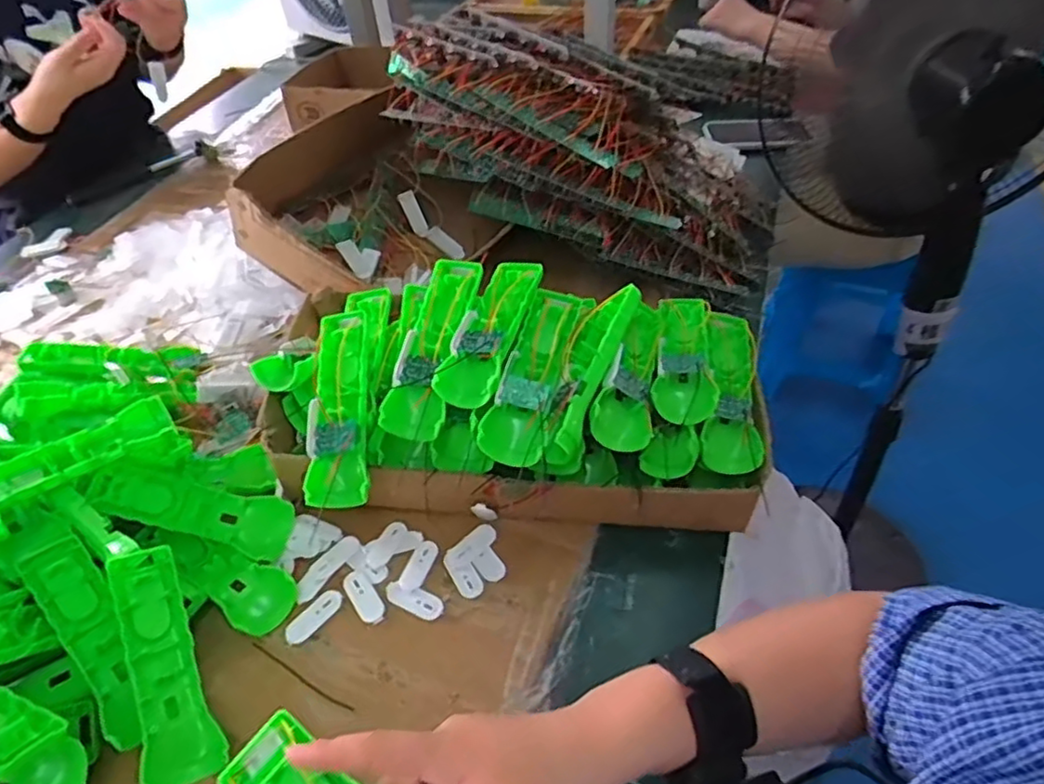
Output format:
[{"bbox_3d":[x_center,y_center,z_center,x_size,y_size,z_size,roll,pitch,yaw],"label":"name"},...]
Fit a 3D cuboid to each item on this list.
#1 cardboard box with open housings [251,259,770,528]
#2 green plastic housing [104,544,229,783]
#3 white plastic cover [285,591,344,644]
[{"bbox_3d":[-0.009,-0.002,0.581,0.431,0.149,0.222,-2,46,4],"label":"cardboard box with open housings"},{"bbox_3d":[-0.253,0.190,0.458,0.042,0.024,0.162,-20,72,-13],"label":"green plastic housing"},{"bbox_3d":[-0.166,0.179,0.519,0.021,0.004,0.050,34,58,32],"label":"white plastic cover"}]

